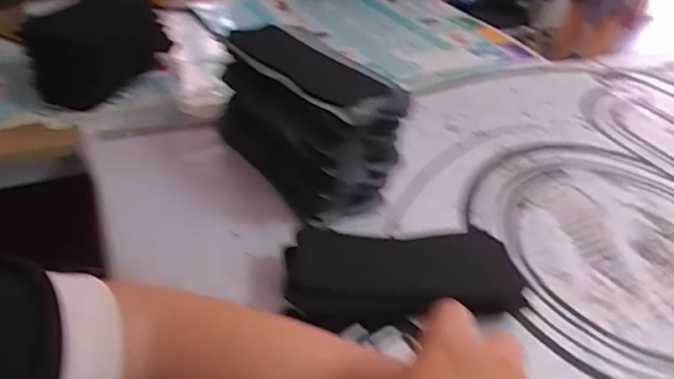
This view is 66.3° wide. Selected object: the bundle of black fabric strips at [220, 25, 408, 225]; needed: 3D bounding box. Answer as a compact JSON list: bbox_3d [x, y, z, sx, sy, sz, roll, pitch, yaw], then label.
[{"bbox_3d":[-0.043,-0.085,0.577,0.103,0.132,0.238,-22,48,-31],"label":"bundle of black fabric strips"}]

